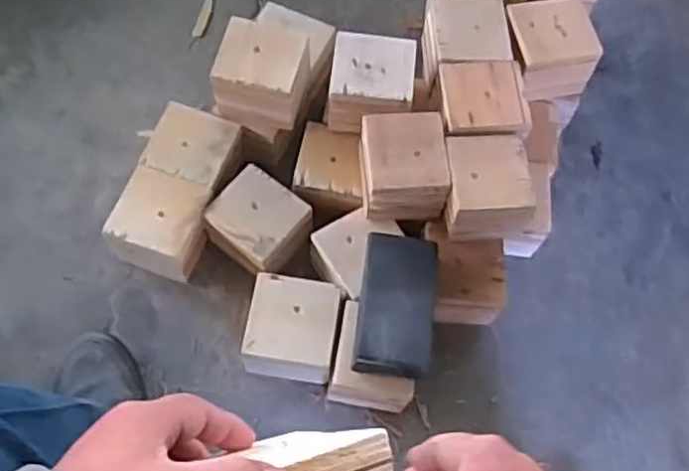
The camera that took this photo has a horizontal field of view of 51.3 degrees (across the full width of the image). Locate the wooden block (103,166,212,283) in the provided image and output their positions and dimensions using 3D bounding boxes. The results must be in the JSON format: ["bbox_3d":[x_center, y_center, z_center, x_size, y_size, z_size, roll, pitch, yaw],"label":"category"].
[{"bbox_3d":[-0.210,-0.007,0.843,0.095,0.088,0.099,22,66,8],"label":"wooden block"}]

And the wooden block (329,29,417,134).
[{"bbox_3d":[0.029,-0.169,0.820,0.098,0.075,0.100,5,65,1],"label":"wooden block"}]

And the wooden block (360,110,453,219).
[{"bbox_3d":[0.064,-0.072,0.784,0.086,0.070,0.100,-4,65,-4],"label":"wooden block"}]

